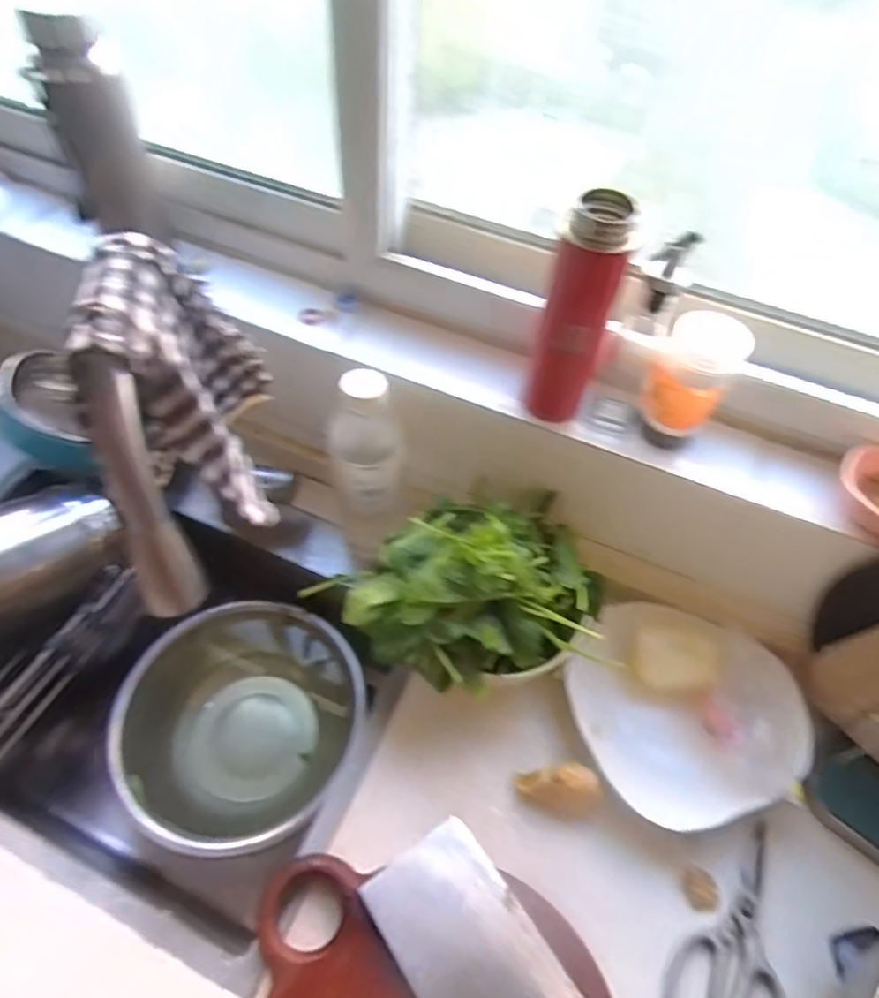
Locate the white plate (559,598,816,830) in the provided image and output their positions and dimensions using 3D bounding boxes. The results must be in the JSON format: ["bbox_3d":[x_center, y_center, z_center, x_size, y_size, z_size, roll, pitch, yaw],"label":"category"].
[{"bbox_3d":[0.250,0.215,0.648,0.202,0.071,0.228,-24,59,-21],"label":"white plate"}]

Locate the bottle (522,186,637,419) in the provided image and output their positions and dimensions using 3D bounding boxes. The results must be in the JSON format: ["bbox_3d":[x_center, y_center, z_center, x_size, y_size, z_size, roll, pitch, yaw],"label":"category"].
[{"bbox_3d":[0.118,-0.155,0.551,0.052,0.201,0.060,26,56,13],"label":"bottle"}]

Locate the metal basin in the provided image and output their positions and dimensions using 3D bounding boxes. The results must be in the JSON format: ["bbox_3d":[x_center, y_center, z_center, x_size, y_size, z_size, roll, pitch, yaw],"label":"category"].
[{"bbox_3d":[-0.247,0.289,0.799,0.278,0.168,0.277,2,54,-3],"label":"metal basin"}]

